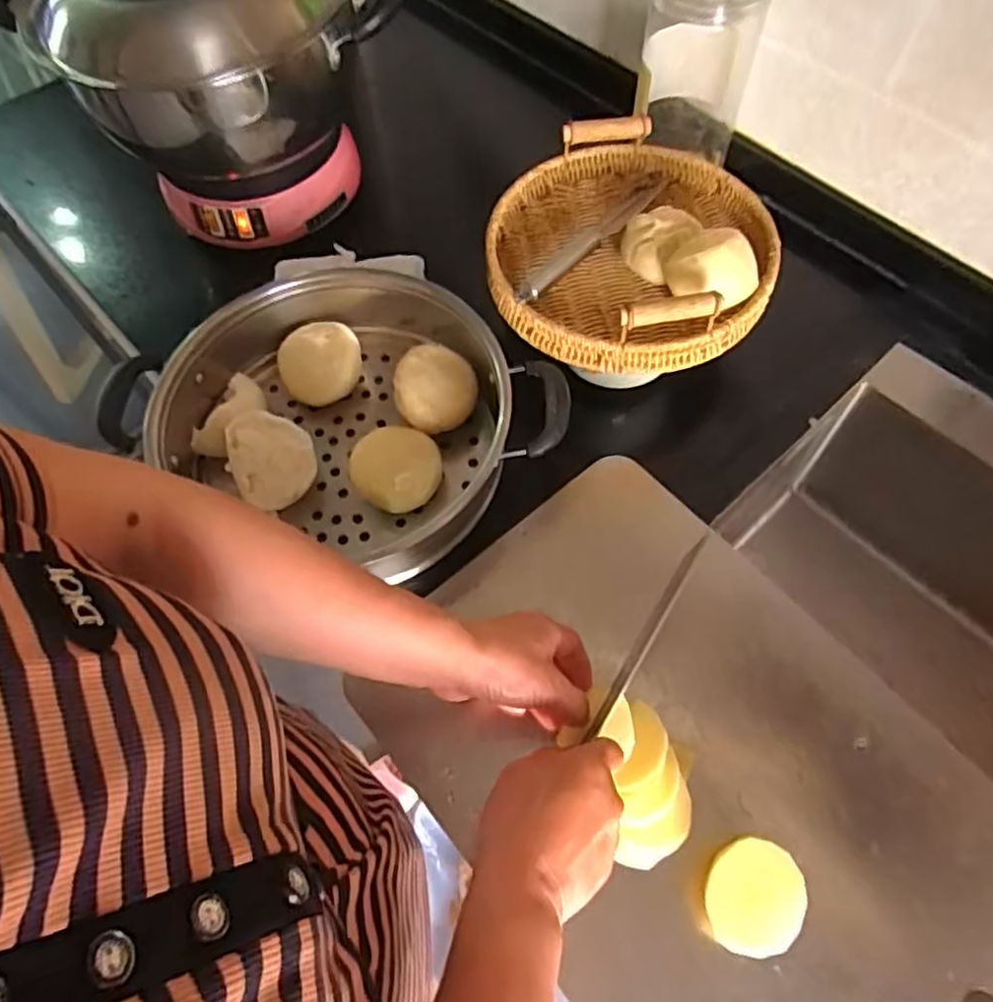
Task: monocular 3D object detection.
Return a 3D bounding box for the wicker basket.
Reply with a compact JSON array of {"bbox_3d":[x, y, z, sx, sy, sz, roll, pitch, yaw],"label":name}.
[{"bbox_3d":[0.110,-0.213,0.559,0.221,0.065,0.225,-1,63,1],"label":"wicker basket"}]

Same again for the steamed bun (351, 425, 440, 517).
[{"bbox_3d":[-0.080,-0.022,0.560,0.067,0.044,0.066,-1,63,1],"label":"steamed bun"}]

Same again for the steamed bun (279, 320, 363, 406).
[{"bbox_3d":[-0.152,-0.116,0.608,0.070,0.048,0.063,-23,65,-10],"label":"steamed bun"}]

